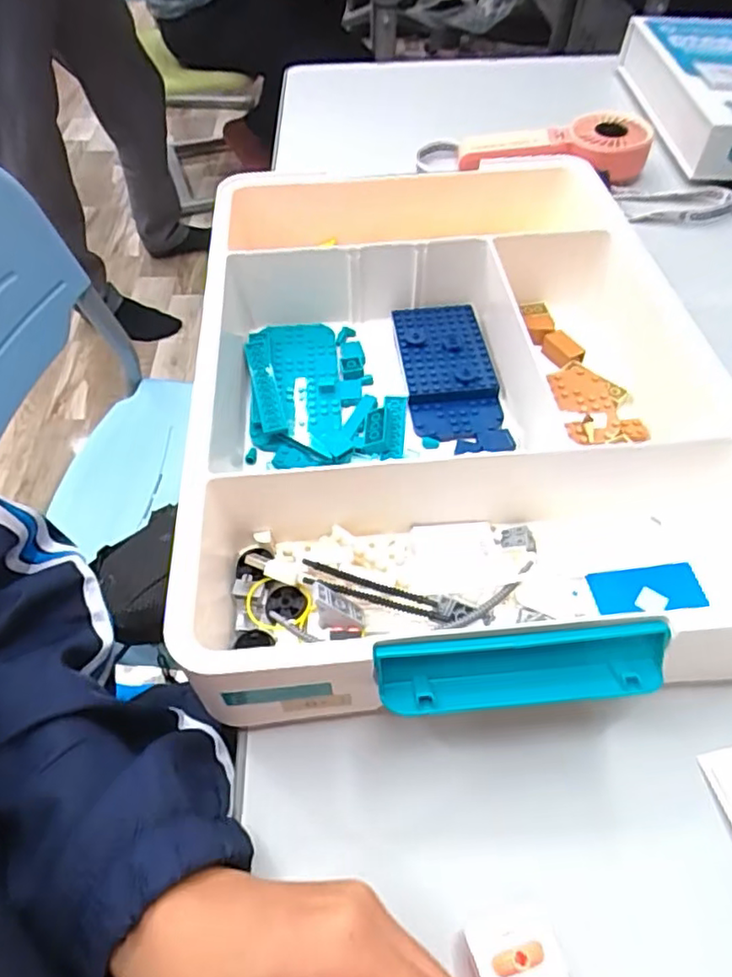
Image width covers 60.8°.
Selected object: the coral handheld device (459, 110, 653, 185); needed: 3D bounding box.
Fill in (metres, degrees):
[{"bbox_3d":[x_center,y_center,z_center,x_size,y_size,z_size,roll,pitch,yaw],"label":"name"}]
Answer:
[{"bbox_3d":[0.187,-0.339,0.628,0.179,0.043,0.068,-3,52,-1],"label":"coral handheld device"}]

